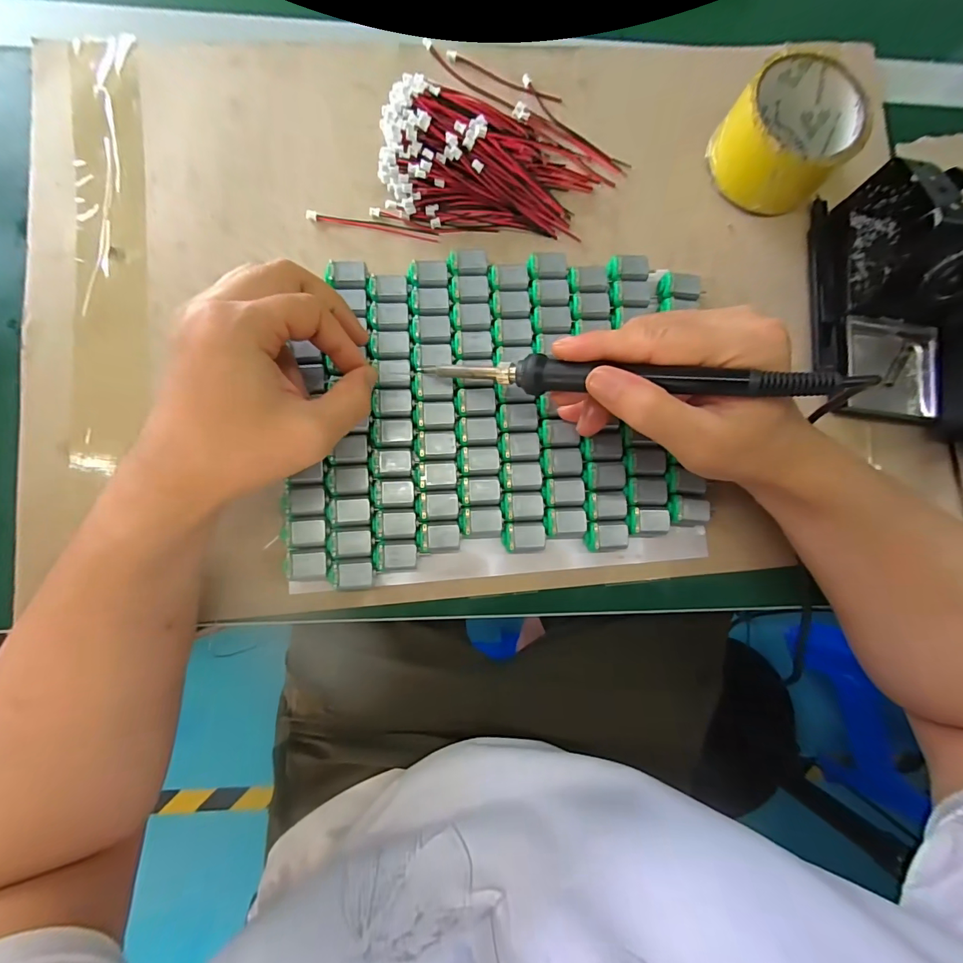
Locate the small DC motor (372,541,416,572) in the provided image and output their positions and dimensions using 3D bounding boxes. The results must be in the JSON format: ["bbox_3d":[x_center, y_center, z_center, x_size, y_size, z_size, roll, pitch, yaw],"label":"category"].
[{"bbox_3d":[-0.054,0.047,0.269,0.026,0.015,0.018,-3,84,-3],"label":"small DC motor"}]

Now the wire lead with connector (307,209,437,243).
[{"bbox_3d":[-0.076,-0.181,0.300,0.090,0.009,0.008,7,84,-2],"label":"wire lead with connector"}]

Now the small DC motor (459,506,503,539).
[{"bbox_3d":[0.000,0.026,0.274,0.027,0.012,0.020,-1,84,-3],"label":"small DC motor"}]

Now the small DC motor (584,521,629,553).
[{"bbox_3d":[0.081,0.036,0.278,0.028,0.014,0.019,-2,84,-3],"label":"small DC motor"}]

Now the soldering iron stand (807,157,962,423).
[{"bbox_3d":[0.288,-0.130,0.280,0.092,0.069,0.160,6,84,-2],"label":"soldering iron stand"}]

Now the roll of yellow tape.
[{"bbox_3d":[0.216,-0.244,0.301,0.081,0.044,0.088,0,84,-3],"label":"roll of yellow tape"}]

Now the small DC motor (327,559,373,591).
[{"bbox_3d":[-0.080,0.058,0.267,0.026,0.018,0.017,0,84,-3],"label":"small DC motor"}]

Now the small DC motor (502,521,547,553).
[{"bbox_3d":[0.026,0.036,0.275,0.027,0.014,0.018,-2,84,-3],"label":"small DC motor"}]

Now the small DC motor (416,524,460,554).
[{"bbox_3d":[-0.027,0.036,0.271,0.026,0.014,0.018,-1,84,-3],"label":"small DC motor"}]

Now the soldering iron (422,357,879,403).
[{"bbox_3d":[0.064,-0.054,0.218,0.207,0.016,0.016,8,83,24],"label":"soldering iron"}]

